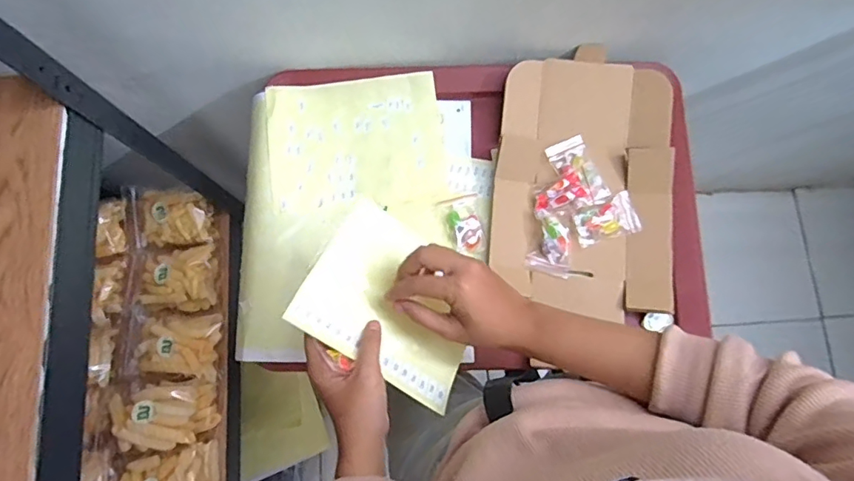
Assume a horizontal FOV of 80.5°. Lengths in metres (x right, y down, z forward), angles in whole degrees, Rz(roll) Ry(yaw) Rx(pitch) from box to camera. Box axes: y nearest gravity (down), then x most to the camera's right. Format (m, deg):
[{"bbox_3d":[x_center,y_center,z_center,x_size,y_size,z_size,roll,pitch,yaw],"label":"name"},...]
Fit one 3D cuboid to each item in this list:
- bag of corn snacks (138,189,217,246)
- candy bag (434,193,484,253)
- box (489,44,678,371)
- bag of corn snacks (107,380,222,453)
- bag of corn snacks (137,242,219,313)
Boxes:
[{"bbox_3d":[-0.375,-0.035,0.752,0.119,0.043,0.084,-2,104,16],"label":"bag of corn snacks"},{"bbox_3d":[0.045,-0.018,0.602,0.045,0.010,0.071,-15,78,-2],"label":"candy bag"},{"bbox_3d":[0.187,-0.071,0.598,0.204,0.029,0.305,6,79,0],"label":"box"},{"bbox_3d":[-0.358,0.236,0.679,0.132,0.061,0.088,-15,78,-2],"label":"bag of corn snacks"},{"bbox_3d":[-0.370,0.057,0.738,0.114,0.051,0.091,-2,78,1],"label":"bag of corn snacks"}]

